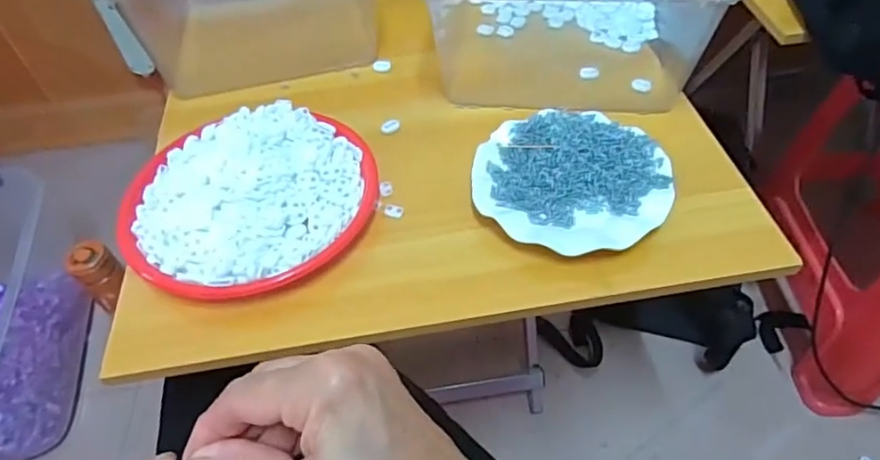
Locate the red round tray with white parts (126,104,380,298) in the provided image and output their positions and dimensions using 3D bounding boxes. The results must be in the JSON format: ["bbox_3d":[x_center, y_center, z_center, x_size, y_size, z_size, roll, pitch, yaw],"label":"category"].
[{"bbox_3d":[-0.182,-0.036,0.559,0.232,0.035,0.214,-2,50,3],"label":"red round tray with white parts"}]

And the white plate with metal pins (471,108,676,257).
[{"bbox_3d":[0.128,-0.049,0.563,0.181,0.023,0.171,-2,50,3],"label":"white plate with metal pins"}]

